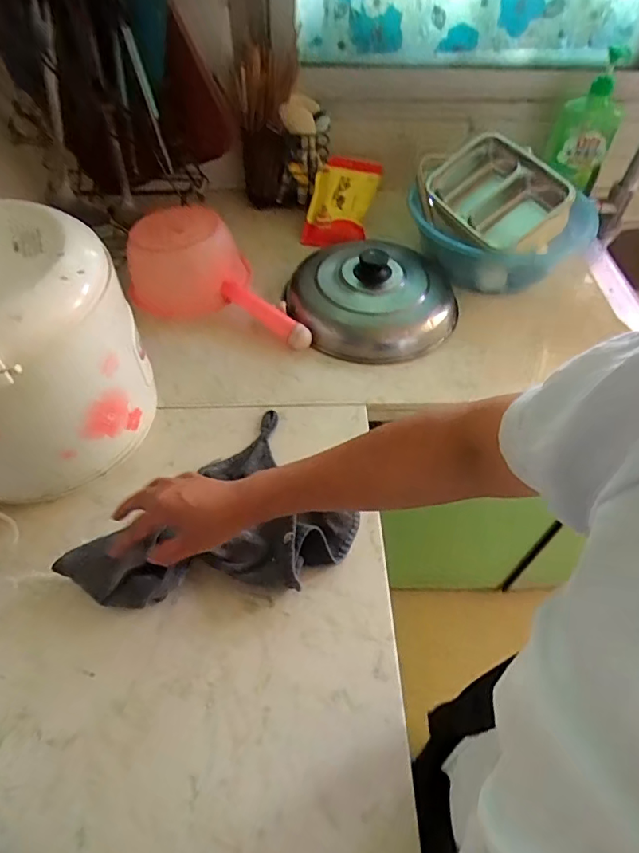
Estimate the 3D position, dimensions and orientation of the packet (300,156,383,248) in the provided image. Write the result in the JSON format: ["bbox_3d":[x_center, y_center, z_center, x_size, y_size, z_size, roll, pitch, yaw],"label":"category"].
[{"bbox_3d":[0.043,-0.435,0.943,0.115,0.075,0.205,11,53,7],"label":"packet"}]

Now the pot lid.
[{"bbox_3d":[0.091,-0.215,0.775,0.240,0.075,0.260,1,52,-1],"label":"pot lid"}]

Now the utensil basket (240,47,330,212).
[{"bbox_3d":[-0.067,-0.546,0.937,0.163,0.225,0.111,3,52,1],"label":"utensil basket"}]

